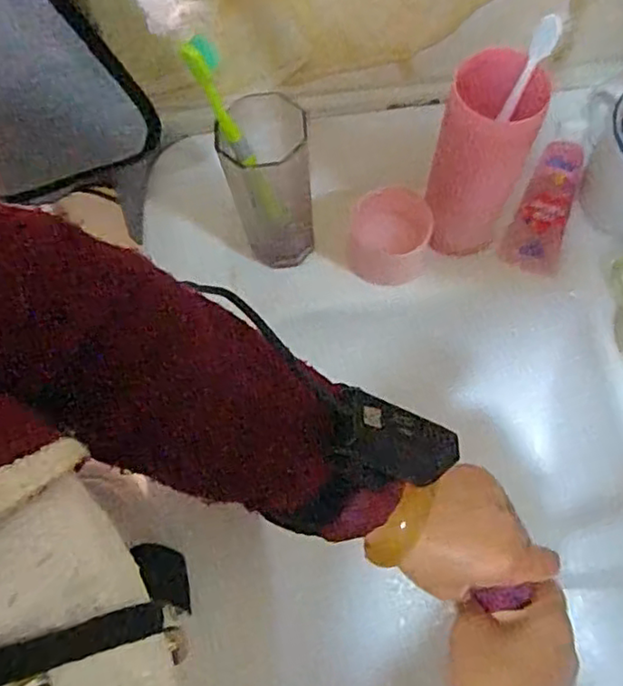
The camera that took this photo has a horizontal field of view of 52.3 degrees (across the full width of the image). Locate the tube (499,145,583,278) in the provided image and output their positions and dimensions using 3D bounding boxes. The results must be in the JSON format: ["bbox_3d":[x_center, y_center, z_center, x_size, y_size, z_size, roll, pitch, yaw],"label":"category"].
[{"bbox_3d":[0.191,-0.111,0.512,0.046,0.015,0.112,21,83,11],"label":"tube"}]

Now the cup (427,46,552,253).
[{"bbox_3d":[0.118,-0.127,0.450,0.059,0.153,0.063,17,69,9],"label":"cup"}]

